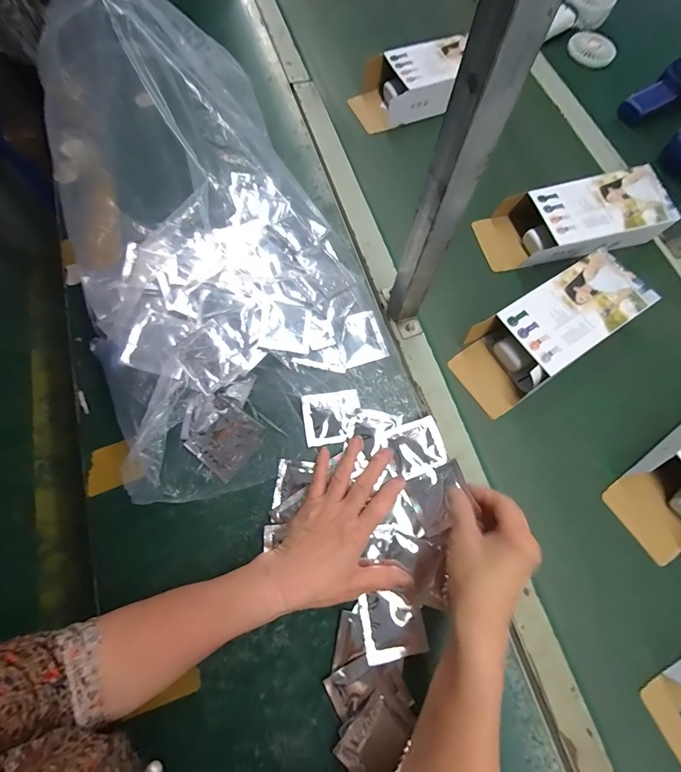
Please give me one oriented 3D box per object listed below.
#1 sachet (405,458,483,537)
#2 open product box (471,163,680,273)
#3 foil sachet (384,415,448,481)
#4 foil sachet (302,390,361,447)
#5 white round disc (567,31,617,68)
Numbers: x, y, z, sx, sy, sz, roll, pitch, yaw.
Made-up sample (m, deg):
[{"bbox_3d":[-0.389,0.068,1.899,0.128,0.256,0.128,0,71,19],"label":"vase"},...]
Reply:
[{"bbox_3d":[0.113,0.126,0.387,0.066,0.007,0.062,-32,59,18],"label":"sachet"},{"bbox_3d":[0.343,-0.244,0.515,0.257,0.058,0.114,-10,73,-5],"label":"open product box"},{"bbox_3d":[0.092,0.075,0.421,0.066,0.007,0.061,-20,74,-8],"label":"foil sachet"},{"bbox_3d":[-0.009,0.039,0.431,0.070,0.012,0.062,-9,73,-4],"label":"foil sachet"},{"bbox_3d":[0.493,-0.663,0.677,0.090,0.015,0.088,1,70,-1],"label":"white round disc"}]

